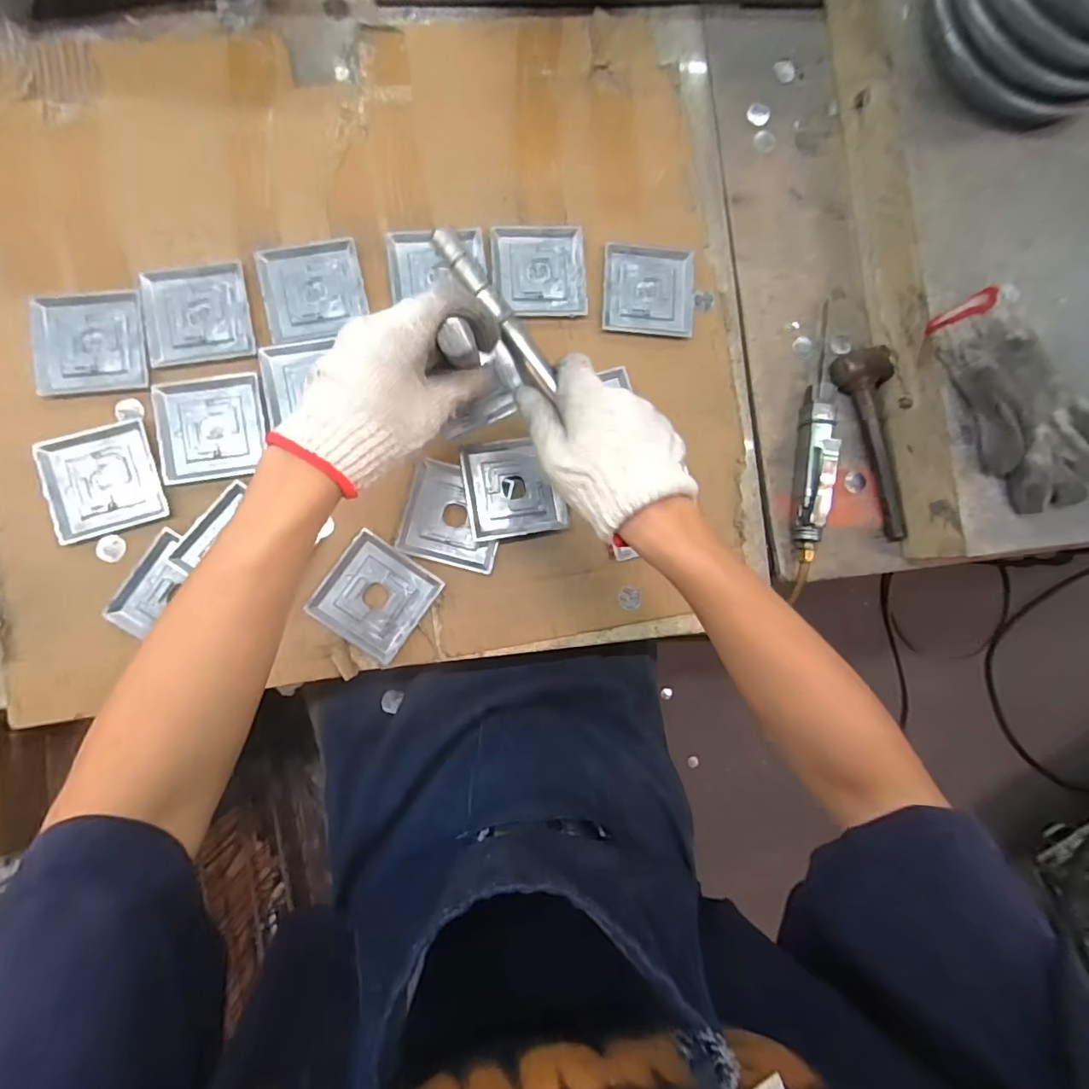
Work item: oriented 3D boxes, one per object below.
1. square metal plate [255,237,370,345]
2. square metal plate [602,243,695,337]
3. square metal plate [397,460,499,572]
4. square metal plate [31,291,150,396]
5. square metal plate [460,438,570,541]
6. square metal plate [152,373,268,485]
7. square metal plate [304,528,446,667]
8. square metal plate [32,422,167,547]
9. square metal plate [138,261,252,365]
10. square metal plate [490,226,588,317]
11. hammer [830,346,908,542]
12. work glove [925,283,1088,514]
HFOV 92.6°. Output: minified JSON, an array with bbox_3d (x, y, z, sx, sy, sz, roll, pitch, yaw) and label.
[{"bbox_3d":[-0.214,-0.237,0.484,0.089,0.005,0.091,-12,88,-7],"label":"square metal plate"},{"bbox_3d":[0.104,-0.254,0.519,0.090,0.010,0.091,4,86,-6],"label":"square metal plate"},{"bbox_3d":[-0.083,-0.026,0.481,0.089,0.008,0.088,16,85,-5],"label":"square metal plate"},{"bbox_3d":[-0.403,-0.180,0.461,0.087,0.005,0.090,-8,87,-7],"label":"square metal plate"},{"bbox_3d":[-0.028,-0.052,0.483,0.089,0.012,0.088,-9,87,-7],"label":"square metal plate"},{"bbox_3d":[-0.298,-0.104,0.467,0.089,0.004,0.090,-9,87,-7],"label":"square metal plate"},{"bbox_3d":[-0.154,0.048,0.472,0.089,0.005,0.091,35,83,-3],"label":"square metal plate"},{"bbox_3d":[-0.386,-0.055,0.455,0.089,0.005,0.089,-17,88,-7],"label":"square metal plate"},{"bbox_3d":[-0.316,-0.211,0.473,0.088,0.004,0.090,-9,87,-7],"label":"square metal plate"},{"bbox_3d":[-0.005,-0.267,0.510,0.090,0.006,0.090,-3,87,-6],"label":"square metal plate"},{"bbox_3d":[0.341,-0.103,0.514,0.054,0.036,0.197,-15,88,-7],"label":"hammer"},{"bbox_3d":[0.430,-0.134,0.458,0.133,0.032,0.193,-30,90,-7],"label":"work glove"}]

